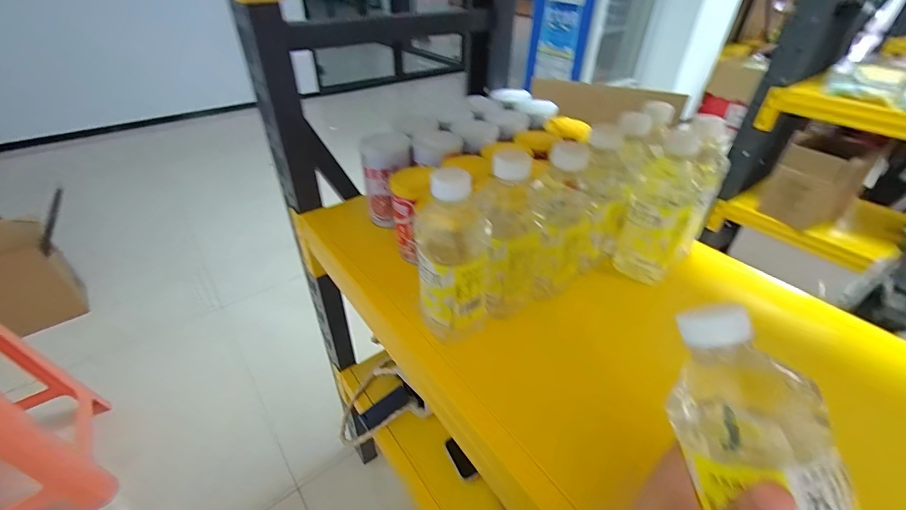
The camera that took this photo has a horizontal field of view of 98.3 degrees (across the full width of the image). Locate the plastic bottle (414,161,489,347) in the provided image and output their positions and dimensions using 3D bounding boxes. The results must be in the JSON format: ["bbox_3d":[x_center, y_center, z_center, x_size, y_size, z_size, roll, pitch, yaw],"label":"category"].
[{"bbox_3d":[0.000,0.003,0.344,0.061,0.157,0.053,-1,38,-3],"label":"plastic bottle"}]

